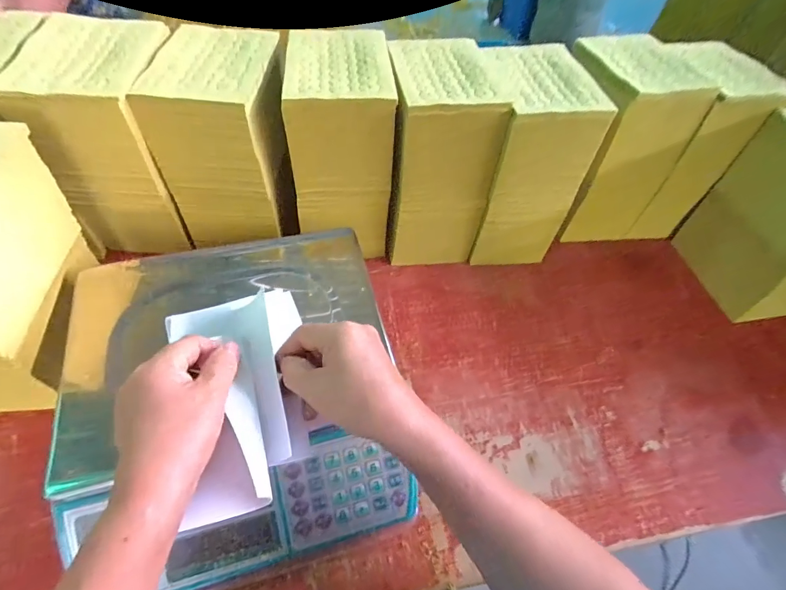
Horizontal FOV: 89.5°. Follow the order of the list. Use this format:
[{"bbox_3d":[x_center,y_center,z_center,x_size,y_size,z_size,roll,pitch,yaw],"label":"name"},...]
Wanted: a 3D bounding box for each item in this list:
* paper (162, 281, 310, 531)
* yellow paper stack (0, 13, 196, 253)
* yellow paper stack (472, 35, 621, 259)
[{"bbox_3d":[-0.135,0.076,0.340,0.108,0.036,0.205,-9,50,-11],"label":"paper"},{"bbox_3d":[-0.329,-0.191,0.500,0.120,0.215,0.164,1,57,-6],"label":"yellow paper stack"},{"bbox_3d":[0.174,-0.186,0.563,0.120,0.238,0.178,-3,58,-9],"label":"yellow paper stack"}]

